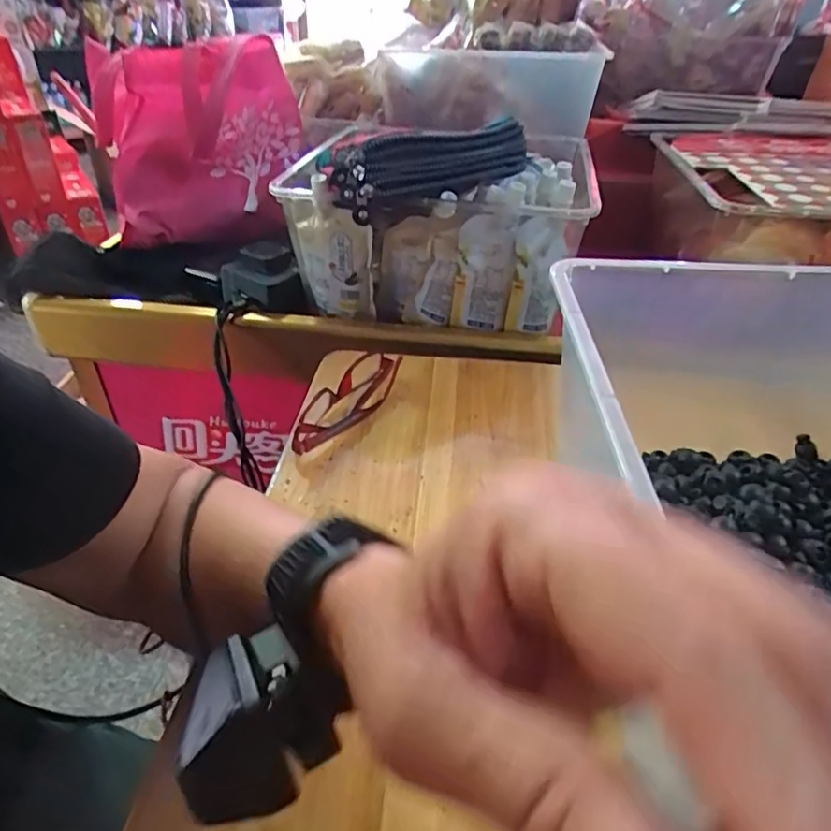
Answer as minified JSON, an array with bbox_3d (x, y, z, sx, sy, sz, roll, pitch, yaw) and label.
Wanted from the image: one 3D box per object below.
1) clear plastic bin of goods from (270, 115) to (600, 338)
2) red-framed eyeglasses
[{"bbox_3d":[0.020,-0.175,0.574,0.282,0.170,0.127,3,37,2],"label":"clear plastic bin of goods"},{"bbox_3d":[-0.051,-0.015,0.472,0.038,0.032,0.136,20,41,22],"label":"red-framed eyeglasses"}]

